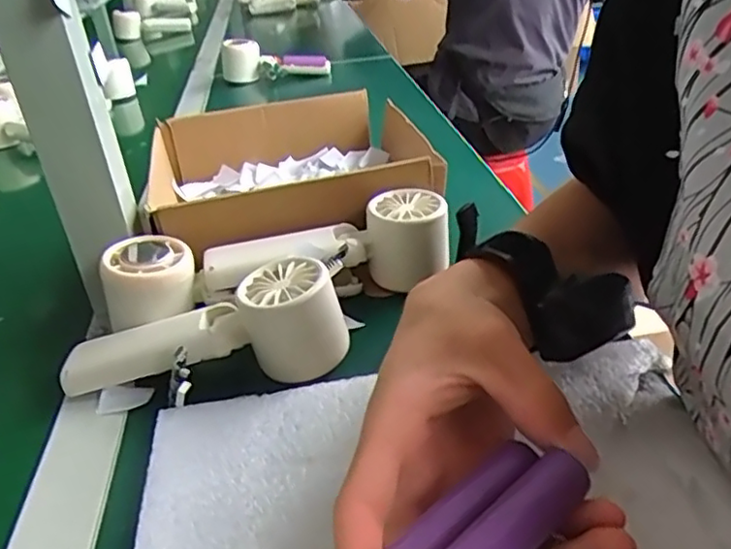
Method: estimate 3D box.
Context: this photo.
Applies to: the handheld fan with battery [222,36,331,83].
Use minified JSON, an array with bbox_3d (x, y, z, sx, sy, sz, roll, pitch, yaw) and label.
[{"bbox_3d":[-0.145,-0.346,1.032,0.167,0.064,0.049,-6,32,3],"label":"handheld fan with battery"}]

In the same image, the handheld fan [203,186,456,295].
[{"bbox_3d":[-0.023,-0.011,0.441,0.168,0.050,0.062,-15,32,-12],"label":"handheld fan"}]

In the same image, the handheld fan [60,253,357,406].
[{"bbox_3d":[-0.094,0.033,0.374,0.168,0.048,0.063,-7,32,1],"label":"handheld fan"}]

